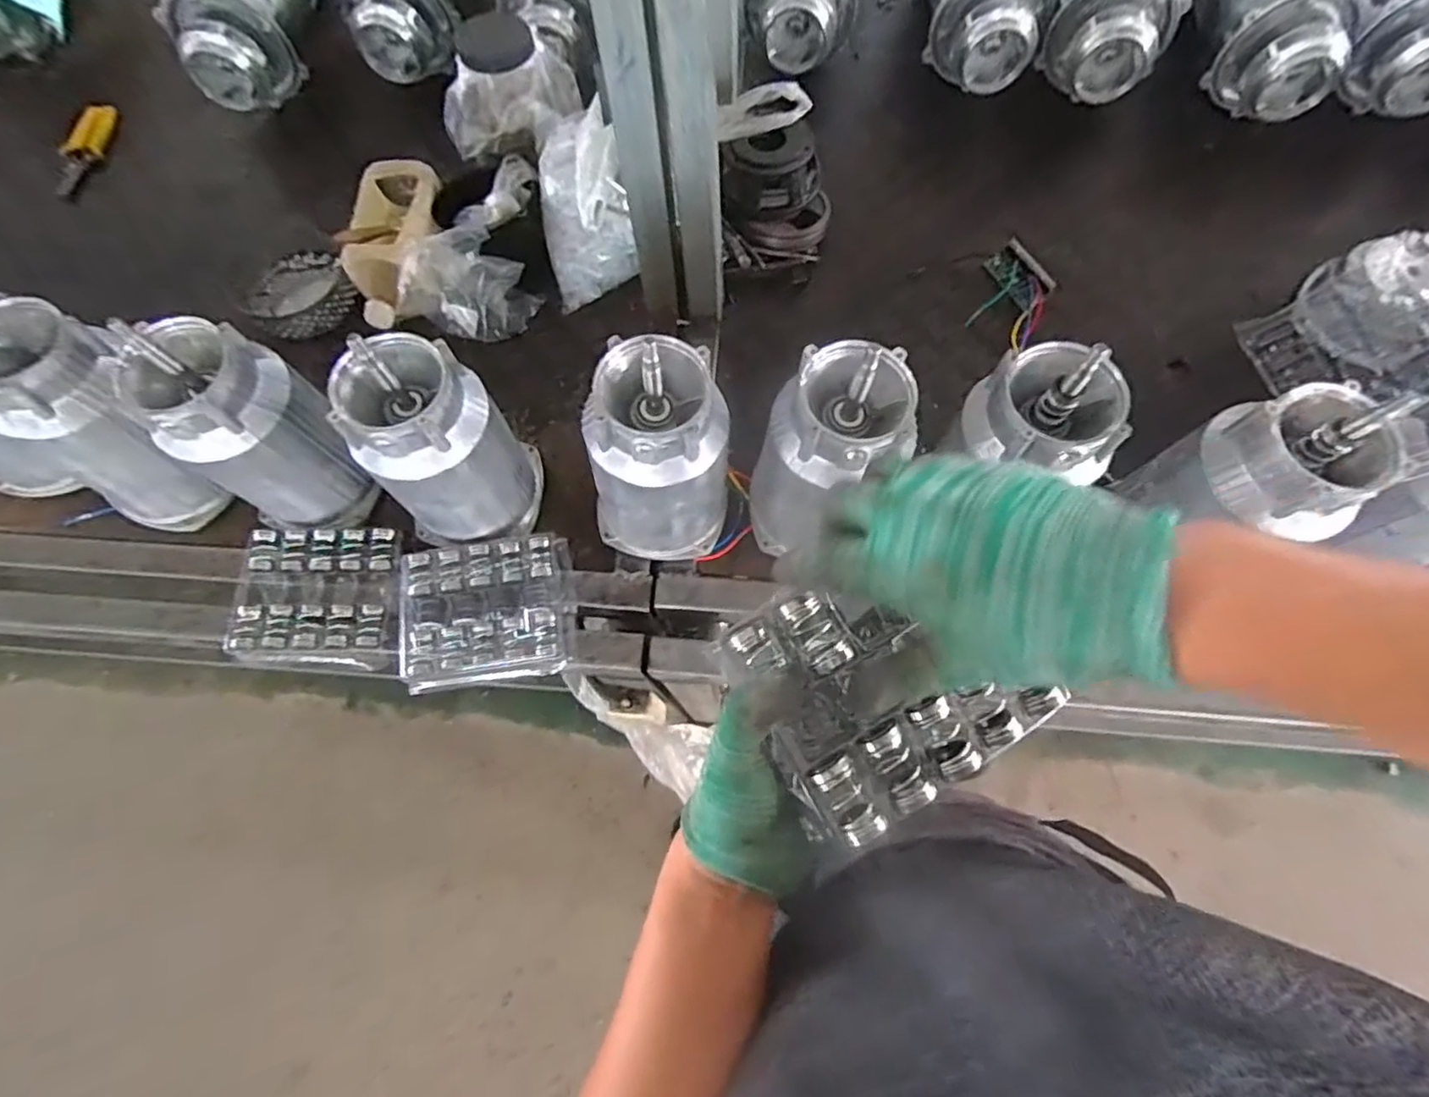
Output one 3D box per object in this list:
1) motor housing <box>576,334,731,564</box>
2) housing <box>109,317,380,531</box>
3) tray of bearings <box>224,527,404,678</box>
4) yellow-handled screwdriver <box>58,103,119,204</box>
[{"bbox_3d":[-0.048,-0.077,0.574,0.116,0.227,0.115,9,72,5],"label":"motor housing"},{"bbox_3d":[-0.418,-0.100,0.586,0.125,0.209,0.100,-40,75,-11],"label":"housing"},{"bbox_3d":[-0.393,0.048,0.642,0.169,0.028,0.139,3,72,2],"label":"tray of bearings"},{"bbox_3d":[-0.862,-0.542,0.874,0.030,0.031,0.171,3,72,3],"label":"yellow-handled screwdriver"}]

